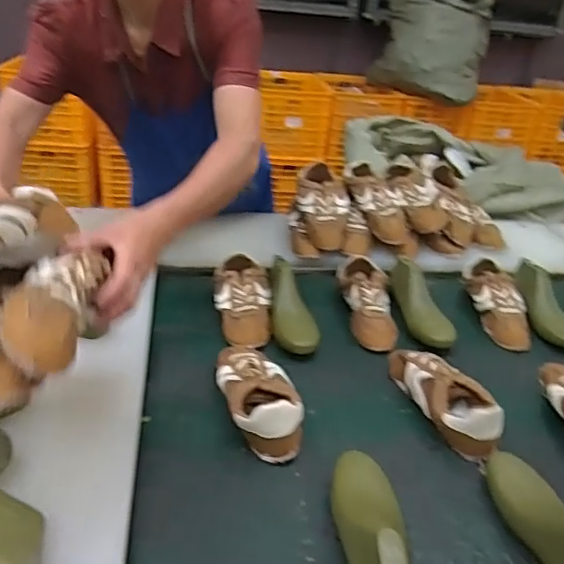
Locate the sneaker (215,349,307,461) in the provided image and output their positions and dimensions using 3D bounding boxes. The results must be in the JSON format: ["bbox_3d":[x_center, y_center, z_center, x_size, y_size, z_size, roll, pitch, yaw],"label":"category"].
[{"bbox_3d":[-0.036,0.162,0.834,0.094,0.072,0.232,-5,32,-17],"label":"sneaker"}]

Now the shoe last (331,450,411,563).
[{"bbox_3d":[0.105,0.283,0.633,0.084,0.092,0.246,5,31,-2],"label":"shoe last"}]

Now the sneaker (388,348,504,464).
[{"bbox_3d":[0.244,0.165,0.877,0.083,0.077,0.239,-4,32,-16],"label":"sneaker"}]

